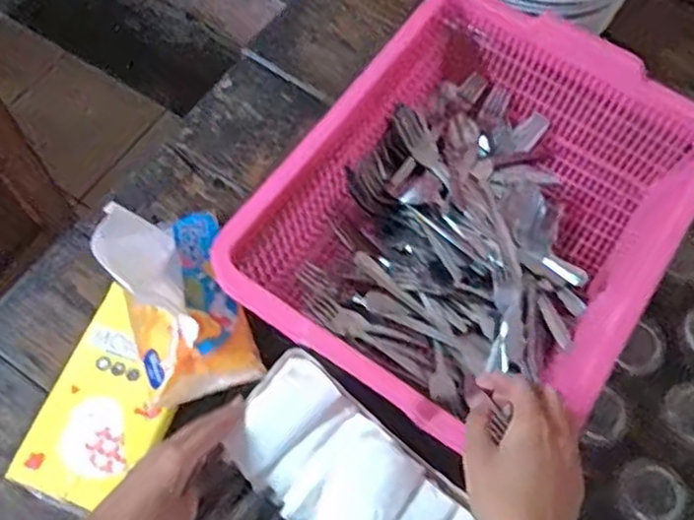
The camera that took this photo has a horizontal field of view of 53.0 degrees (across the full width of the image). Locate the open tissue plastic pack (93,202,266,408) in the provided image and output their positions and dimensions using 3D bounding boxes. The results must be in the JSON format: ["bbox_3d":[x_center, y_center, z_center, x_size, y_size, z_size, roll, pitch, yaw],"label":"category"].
[{"bbox_3d":[-0.146,0.021,0.597,0.097,0.100,0.181,-18,67,-11],"label":"open tissue plastic pack"}]

